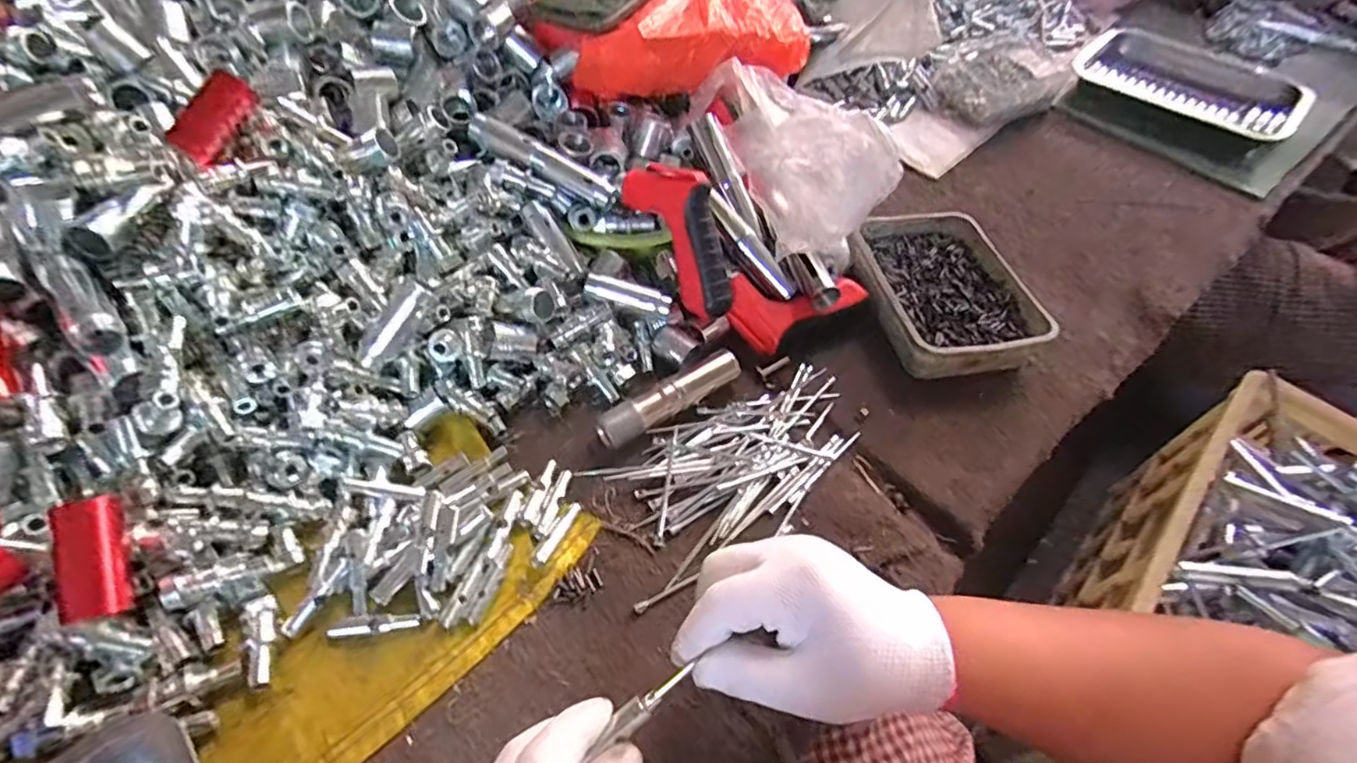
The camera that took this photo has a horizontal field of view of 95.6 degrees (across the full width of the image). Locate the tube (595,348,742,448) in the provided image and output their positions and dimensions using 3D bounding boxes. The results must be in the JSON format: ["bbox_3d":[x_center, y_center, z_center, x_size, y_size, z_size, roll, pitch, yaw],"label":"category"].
[{"bbox_3d":[-0.006,0.013,0.477,0.119,0.027,0.027,-27,59,-23],"label":"tube"}]

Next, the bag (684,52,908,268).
[{"bbox_3d":[0.113,-0.212,0.579,0.128,0.092,0.215,-14,55,-15],"label":"bag"}]

